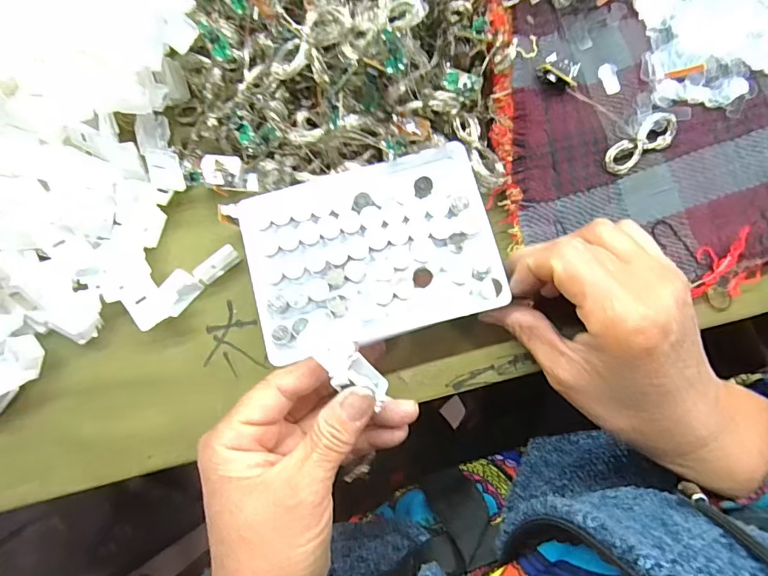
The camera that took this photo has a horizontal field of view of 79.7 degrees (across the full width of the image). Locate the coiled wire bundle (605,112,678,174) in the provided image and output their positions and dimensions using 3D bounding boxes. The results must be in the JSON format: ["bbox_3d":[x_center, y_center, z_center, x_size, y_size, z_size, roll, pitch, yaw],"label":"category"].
[{"bbox_3d":[0.147,-0.082,0.259,0.047,0.008,0.018,-38,80,-4],"label":"coiled wire bundle"}]

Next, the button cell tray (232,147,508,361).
[{"bbox_3d":[-0.007,-0.020,0.248,0.130,0.013,0.093,-14,83,-4],"label":"button cell tray"}]

